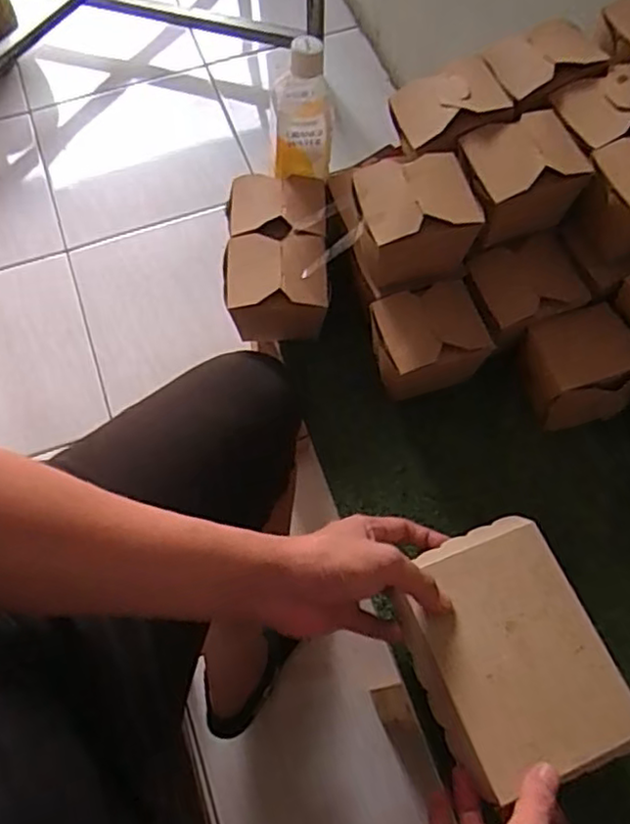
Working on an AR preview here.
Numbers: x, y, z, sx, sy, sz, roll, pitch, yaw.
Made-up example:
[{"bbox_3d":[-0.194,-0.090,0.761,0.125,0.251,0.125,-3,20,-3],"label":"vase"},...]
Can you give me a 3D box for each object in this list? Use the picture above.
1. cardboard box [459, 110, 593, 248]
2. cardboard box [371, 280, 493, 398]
[{"bbox_3d":[0.187,-0.216,0.617,0.102,0.076,0.082,-19,67,-9],"label":"cardboard box"},{"bbox_3d":[0.108,-0.069,0.638,0.102,0.068,0.087,-15,66,-7],"label":"cardboard box"}]

